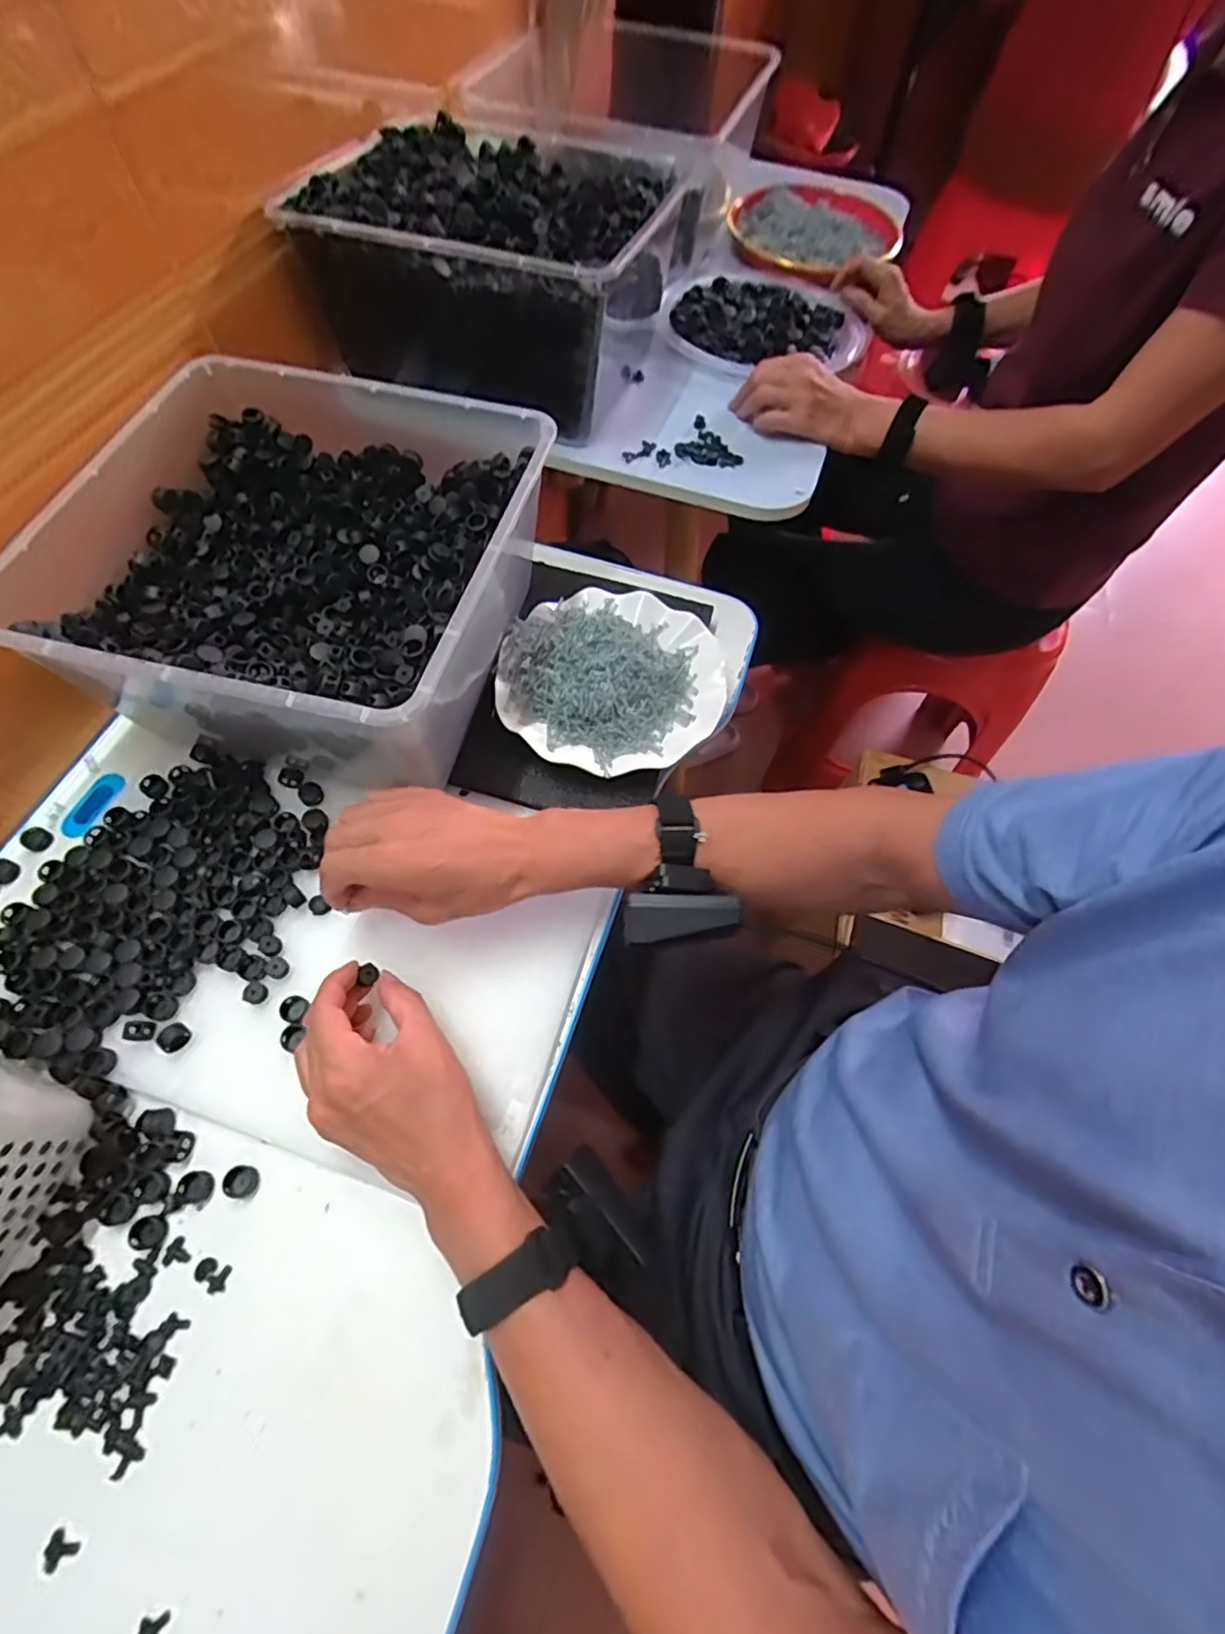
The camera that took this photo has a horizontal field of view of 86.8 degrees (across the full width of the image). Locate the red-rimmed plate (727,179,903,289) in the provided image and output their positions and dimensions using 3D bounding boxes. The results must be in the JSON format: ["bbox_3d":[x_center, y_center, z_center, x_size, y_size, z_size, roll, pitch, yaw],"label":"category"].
[{"bbox_3d":[0.265,-0.778,0.854,0.216,0.022,0.259,11,63,3],"label":"red-rimmed plate"}]

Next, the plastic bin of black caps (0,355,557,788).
[{"bbox_3d":[-0.222,-0.179,0.491,0.297,0.130,0.295,13,63,4],"label":"plastic bin of black caps"}]

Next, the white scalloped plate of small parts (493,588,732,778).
[{"bbox_3d":[0.000,-0.118,0.532,0.180,0.020,0.176,1,62,-2],"label":"white scalloped plate of small parts"}]

